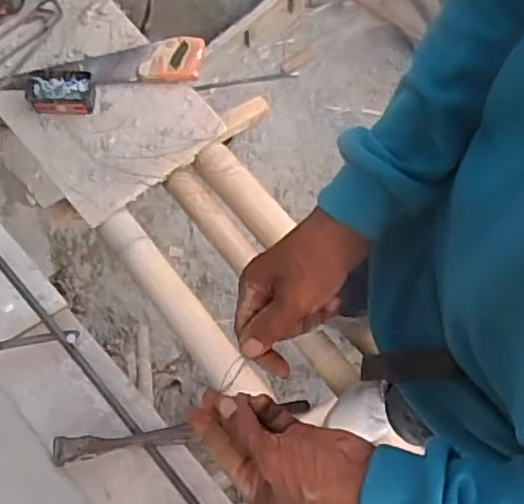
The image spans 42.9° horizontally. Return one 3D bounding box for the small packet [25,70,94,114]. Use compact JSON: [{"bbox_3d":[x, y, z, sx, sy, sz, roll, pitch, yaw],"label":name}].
[{"bbox_3d":[-0.455,-0.358,1.502,0.150,0.040,0.102,1,75,1],"label":"small packet"}]

